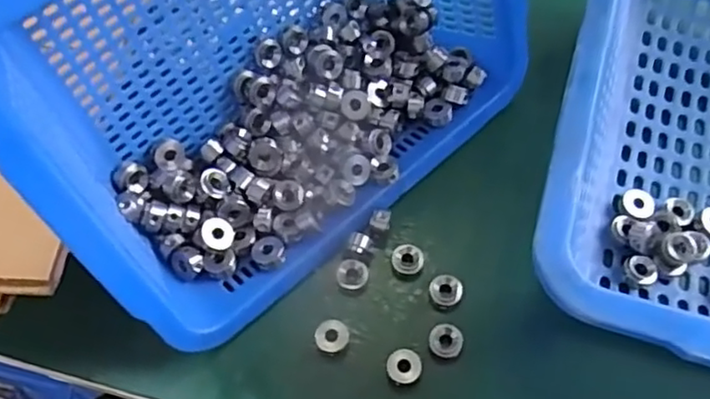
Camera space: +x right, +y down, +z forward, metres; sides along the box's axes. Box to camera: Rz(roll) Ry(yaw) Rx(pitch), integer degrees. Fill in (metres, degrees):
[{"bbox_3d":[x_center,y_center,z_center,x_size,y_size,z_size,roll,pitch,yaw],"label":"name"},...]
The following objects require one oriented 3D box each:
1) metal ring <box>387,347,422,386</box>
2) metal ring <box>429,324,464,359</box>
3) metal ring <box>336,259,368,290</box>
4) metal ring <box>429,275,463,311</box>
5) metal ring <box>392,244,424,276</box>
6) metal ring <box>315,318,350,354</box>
[{"bbox_3d":[0.029,0.097,0.379,0.020,0.009,0.020,-1,67,2],"label":"metal ring"},{"bbox_3d":[0.054,0.084,0.385,0.020,0.014,0.018,13,68,7],"label":"metal ring"},{"bbox_3d":[-0.001,0.048,0.415,0.020,0.011,0.020,-1,67,2],"label":"metal ring"},{"bbox_3d":[0.056,0.056,0.400,0.019,0.010,0.019,-1,67,2],"label":"metal ring"},{"bbox_3d":[0.034,0.039,0.415,0.020,0.009,0.019,-1,67,2],"label":"metal ring"},{"bbox_3d":[-0.013,0.082,0.389,0.020,0.012,0.020,-1,67,2],"label":"metal ring"}]

